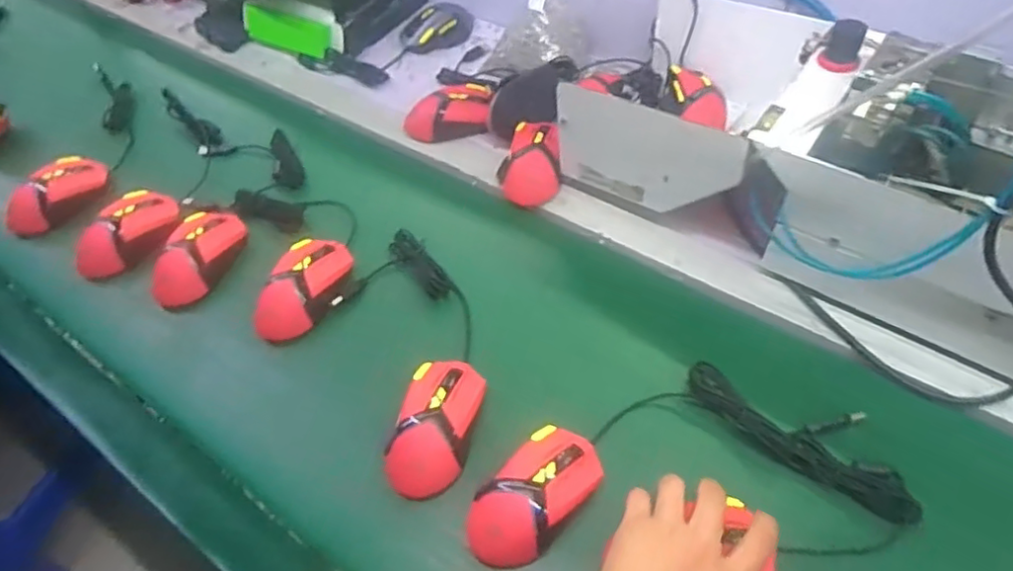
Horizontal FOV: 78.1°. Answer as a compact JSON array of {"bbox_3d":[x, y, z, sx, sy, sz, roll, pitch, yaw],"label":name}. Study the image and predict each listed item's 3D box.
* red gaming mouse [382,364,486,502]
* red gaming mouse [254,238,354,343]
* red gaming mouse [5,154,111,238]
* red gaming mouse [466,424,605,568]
[{"bbox_3d":[-0.060,0.119,0.537,0.065,0.040,0.119,15,57,16],"label":"red gaming mouse"},{"bbox_3d":[-0.203,0.000,0.634,0.069,0.039,0.121,16,57,17],"label":"red gaming mouse"},{"bbox_3d":[-0.547,-0.113,0.754,0.059,0.044,0.124,28,61,24],"label":"red gaming mouse"},{"bbox_3d":[0.023,0.164,0.494,0.122,0.042,0.070,-35,58,-19],"label":"red gaming mouse"}]

